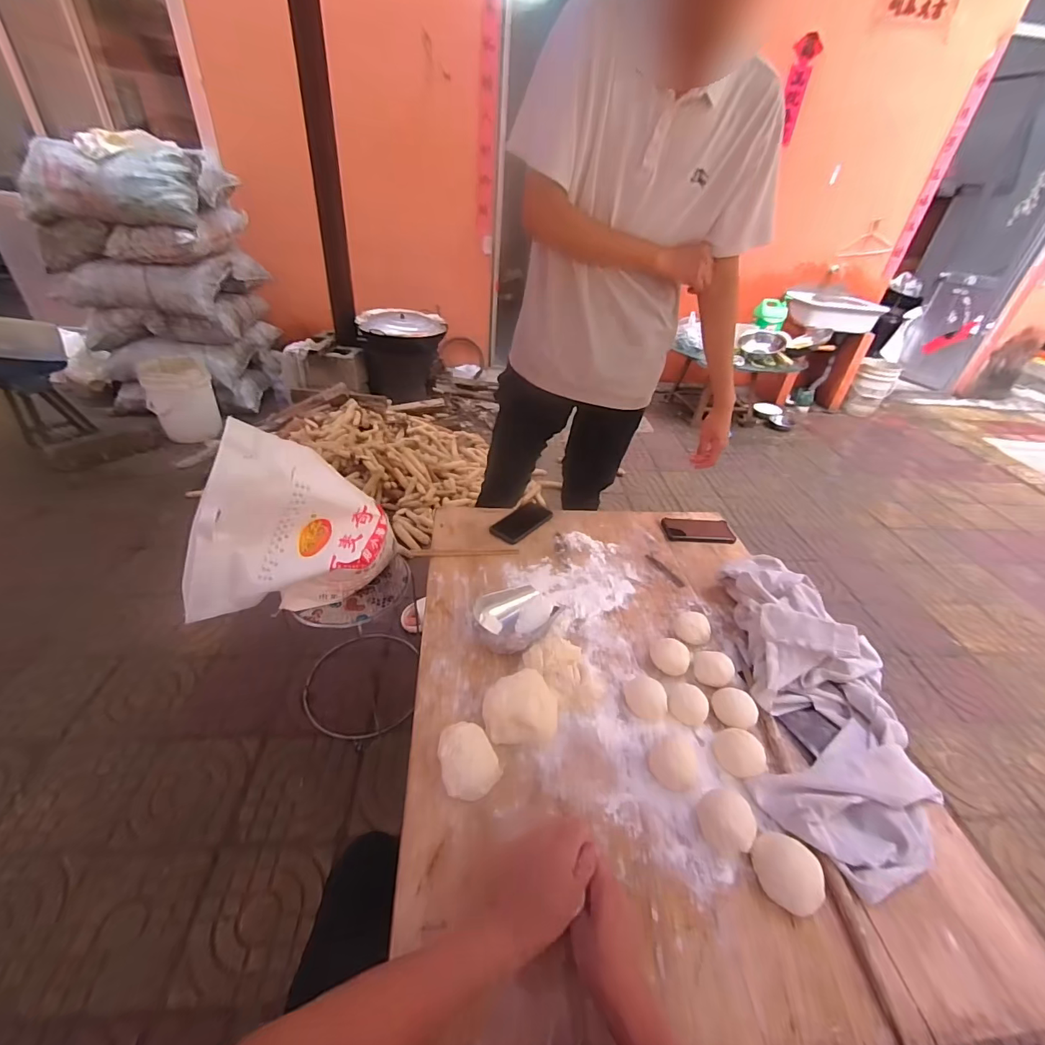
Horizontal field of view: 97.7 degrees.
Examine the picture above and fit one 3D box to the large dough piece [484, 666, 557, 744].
[{"bbox_3d":[-0.003,0.273,0.677,0.105,0.047,0.101,8,36,3],"label":"large dough piece"}]

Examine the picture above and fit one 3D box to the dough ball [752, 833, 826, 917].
[{"bbox_3d":[0.318,0.415,0.545,0.062,0.034,0.076,-16,41,-27],"label":"dough ball"}]

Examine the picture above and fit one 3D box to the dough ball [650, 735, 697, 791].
[{"bbox_3d":[0.213,0.338,0.640,0.062,0.055,0.057,4,36,-3],"label":"dough ball"}]

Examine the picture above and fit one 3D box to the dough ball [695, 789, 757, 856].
[{"bbox_3d":[0.263,0.377,0.584,0.067,0.042,0.069,4,36,-3],"label":"dough ball"}]

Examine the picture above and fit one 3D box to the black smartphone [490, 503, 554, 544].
[{"bbox_3d":[-0.002,-0.002,1.097,0.076,0.015,0.164,30,45,27],"label":"black smartphone"}]

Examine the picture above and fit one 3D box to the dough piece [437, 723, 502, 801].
[{"bbox_3d":[-0.076,0.320,0.619,0.072,0.034,0.101,-14,41,-25],"label":"dough piece"}]

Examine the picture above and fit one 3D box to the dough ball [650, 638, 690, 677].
[{"bbox_3d":[0.256,0.234,0.796,0.065,0.036,0.055,22,39,21],"label":"dough ball"}]

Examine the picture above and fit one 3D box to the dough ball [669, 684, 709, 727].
[{"bbox_3d":[0.263,0.289,0.725,0.059,0.026,0.058,3,39,-3],"label":"dough ball"}]

